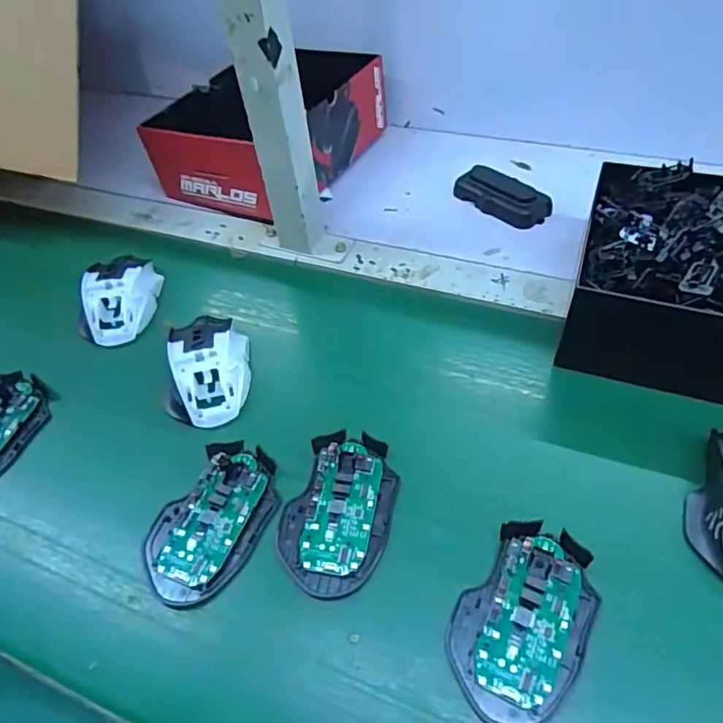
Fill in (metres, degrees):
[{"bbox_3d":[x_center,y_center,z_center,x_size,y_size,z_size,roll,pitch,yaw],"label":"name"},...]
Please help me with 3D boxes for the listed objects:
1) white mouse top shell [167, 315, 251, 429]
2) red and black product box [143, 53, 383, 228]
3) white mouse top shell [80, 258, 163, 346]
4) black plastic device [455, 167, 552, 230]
[{"bbox_3d":[-0.133,0.001,0.474,0.072,0.034,0.111,-6,51,1],"label":"white mouse top shell"},{"bbox_3d":[-0.108,-0.284,0.662,0.193,0.106,0.236,19,55,20],"label":"red and black product box"},{"bbox_3d":[-0.237,-0.066,0.540,0.069,0.036,0.109,-4,51,3],"label":"white mouse top shell"},{"bbox_3d":[0.154,-0.182,0.607,0.044,0.026,0.105,-39,57,-23],"label":"black plastic device"}]

